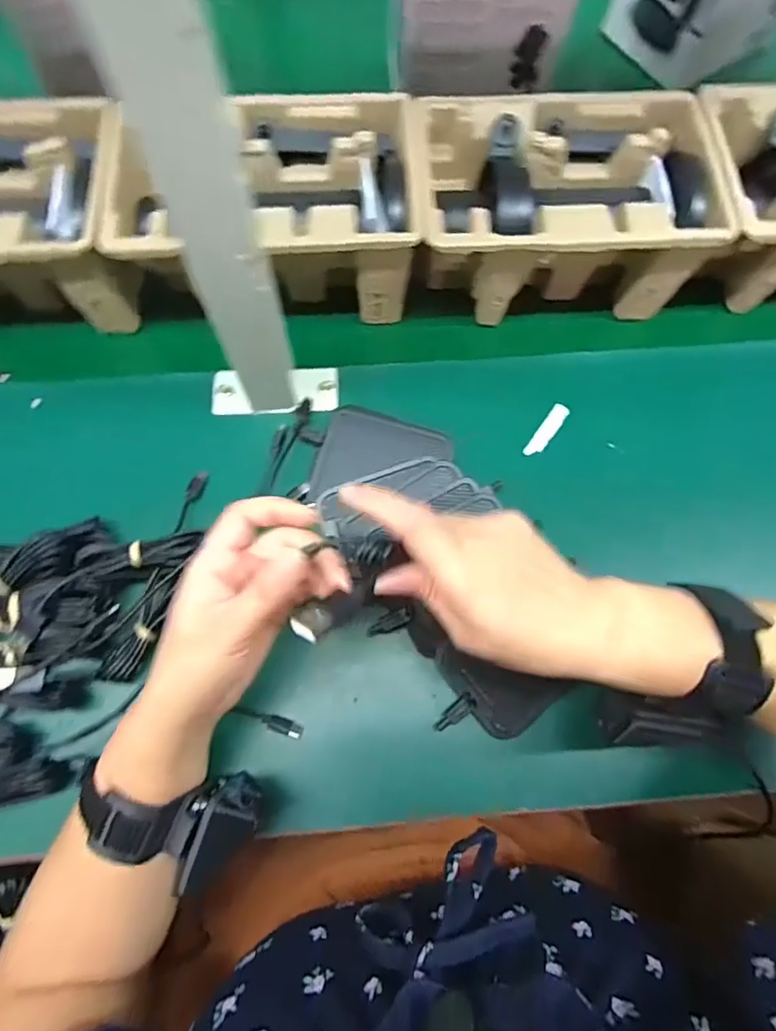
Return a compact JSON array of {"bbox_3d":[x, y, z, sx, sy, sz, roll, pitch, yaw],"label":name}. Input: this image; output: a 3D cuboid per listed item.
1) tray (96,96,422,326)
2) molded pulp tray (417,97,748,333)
[{"bbox_3d":[-0.076,-0.240,0.453,0.201,0.102,0.149,3,69,2],"label":"tray"},{"bbox_3d":[0.137,-0.248,0.458,0.228,0.104,0.149,-2,69,0],"label":"molded pulp tray"}]

